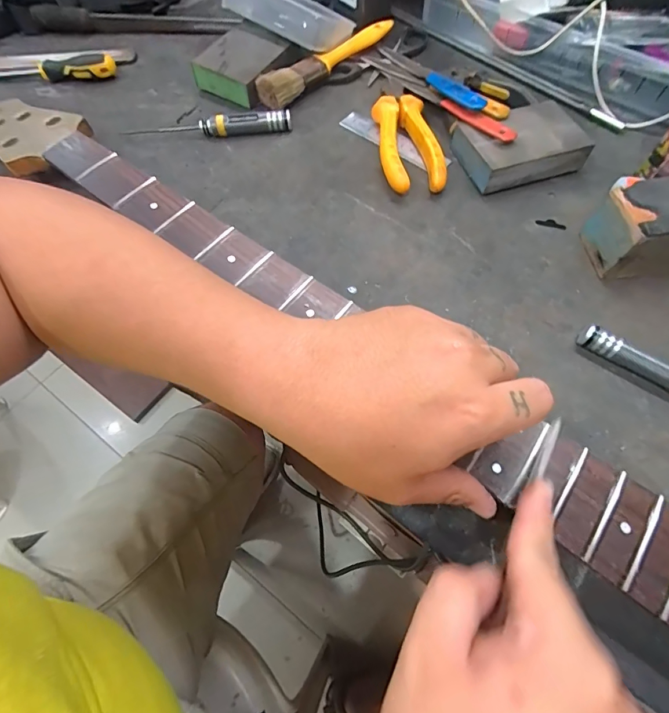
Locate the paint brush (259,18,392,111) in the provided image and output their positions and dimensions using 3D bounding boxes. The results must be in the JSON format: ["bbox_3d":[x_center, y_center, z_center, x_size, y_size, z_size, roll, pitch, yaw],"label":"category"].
[{"bbox_3d":[-0.003,-0.319,0.415,0.183,0.027,0.033,-43,72,-15],"label":"paint brush"}]

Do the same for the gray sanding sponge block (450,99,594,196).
[{"bbox_3d":[0.167,-0.194,0.356,0.099,0.030,0.074,-16,67,-4],"label":"gray sanding sponge block"}]

